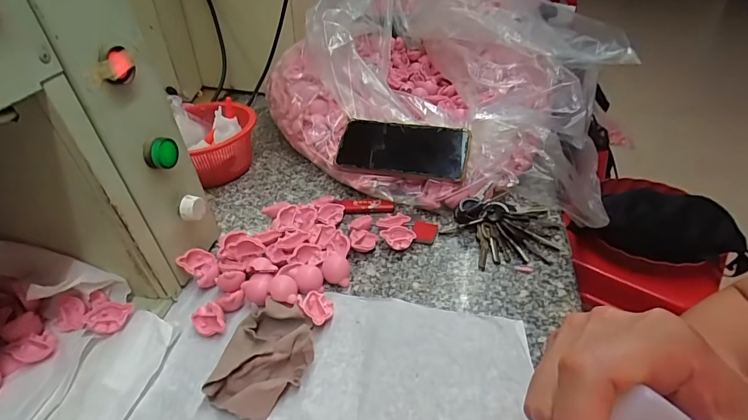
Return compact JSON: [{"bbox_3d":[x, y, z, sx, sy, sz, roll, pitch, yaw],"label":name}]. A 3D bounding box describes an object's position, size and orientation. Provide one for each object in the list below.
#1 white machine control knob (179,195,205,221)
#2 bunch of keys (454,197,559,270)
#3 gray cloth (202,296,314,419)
[{"bbox_3d":[-0.180,-0.003,0.415,0.019,0.022,0.025,-5,38,-1],"label":"white machine control knob"},{"bbox_3d":[0.149,0.020,0.459,0.104,0.026,0.086,-4,38,-1],"label":"bunch of keys"},{"bbox_3d":[-0.094,0.121,0.353,0.079,0.030,0.097,27,48,33],"label":"gray cloth"}]

